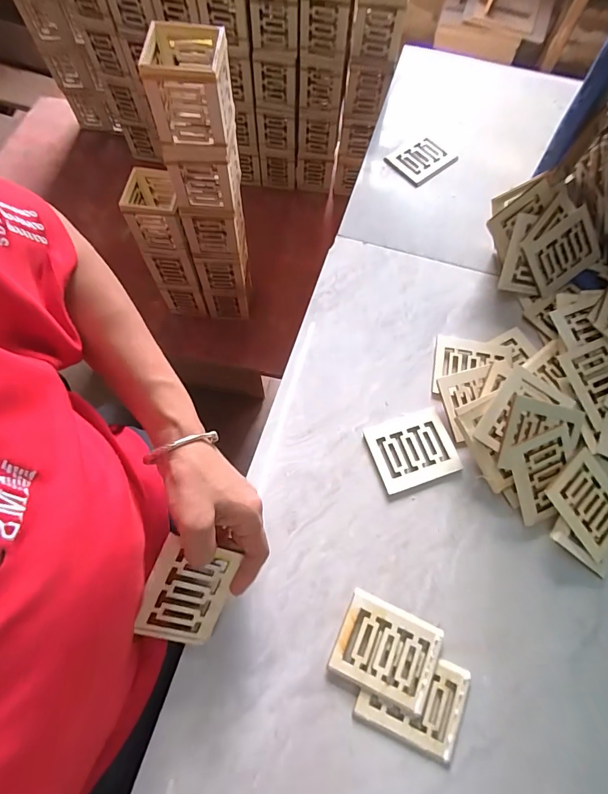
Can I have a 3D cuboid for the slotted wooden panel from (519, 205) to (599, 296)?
[{"bbox_3d":[0.289,-0.162,0.449,0.075,0.006,0.070,-34,115,7],"label":"slotted wooden panel"}]

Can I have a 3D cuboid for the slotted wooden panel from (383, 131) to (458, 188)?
[{"bbox_3d":[0.160,-0.324,0.542,0.079,0.007,0.064,-39,75,-14],"label":"slotted wooden panel"}]

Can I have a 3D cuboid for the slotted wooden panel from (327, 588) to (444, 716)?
[{"bbox_3d":[0.069,0.215,0.338,0.082,0.008,0.068,23,71,7],"label":"slotted wooden panel"}]

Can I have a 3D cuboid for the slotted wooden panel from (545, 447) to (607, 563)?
[{"bbox_3d":[0.266,0.099,0.370,0.066,0.005,0.079,-38,91,-17],"label":"slotted wooden panel"}]

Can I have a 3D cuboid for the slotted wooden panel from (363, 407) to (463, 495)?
[{"bbox_3d":[0.109,0.053,0.403,0.080,0.004,0.069,-17,71,-7],"label":"slotted wooden panel"}]

